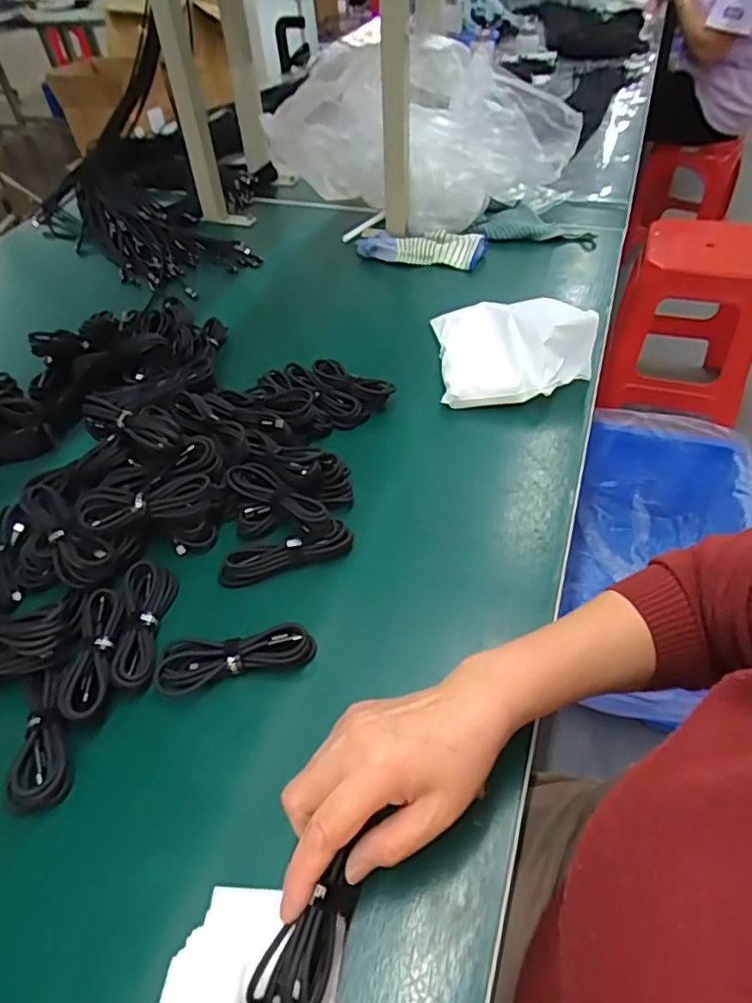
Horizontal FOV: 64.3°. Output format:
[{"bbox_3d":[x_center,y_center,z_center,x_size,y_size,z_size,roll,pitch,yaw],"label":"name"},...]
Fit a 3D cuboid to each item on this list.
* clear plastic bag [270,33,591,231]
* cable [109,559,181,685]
[{"bbox_3d":[0.065,-0.539,0.876,0.455,0.220,0.163,0,47,4],"label":"clear plastic bag"},{"bbox_3d":[-0.186,0.095,0.473,0.035,0.022,0.110,-3,47,1],"label":"cable"}]

